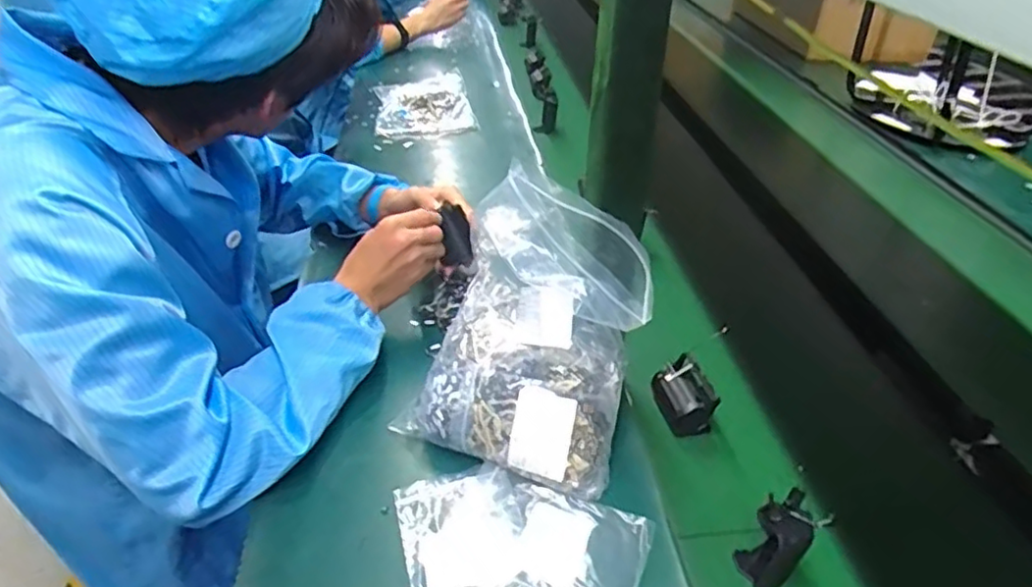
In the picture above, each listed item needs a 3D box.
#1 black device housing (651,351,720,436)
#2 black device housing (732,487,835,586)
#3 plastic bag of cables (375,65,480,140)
[{"bbox_3d":[0.161,0.103,0.633,0.050,0.041,0.072,-8,35,-12],"label":"black device housing"},{"bbox_3d":[0.198,0.192,0.496,0.063,0.071,0.040,-17,38,-24],"label":"black device housing"},{"bbox_3d":[-0.186,-0.385,1.308,0.185,0.025,0.300,-6,35,-9],"label":"plastic bag of cables"}]

